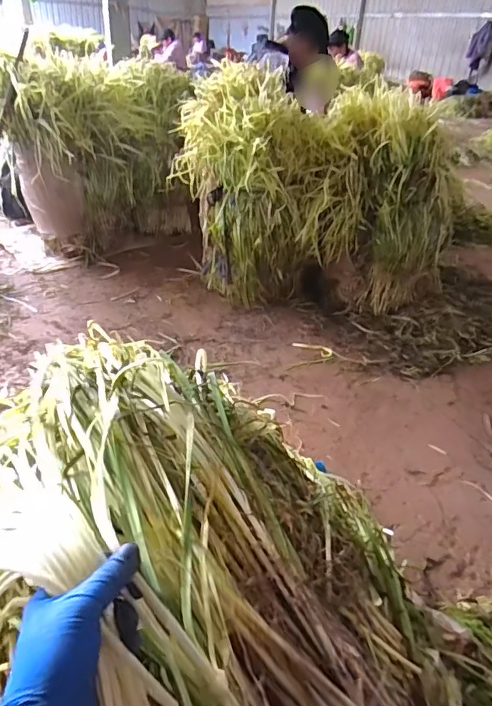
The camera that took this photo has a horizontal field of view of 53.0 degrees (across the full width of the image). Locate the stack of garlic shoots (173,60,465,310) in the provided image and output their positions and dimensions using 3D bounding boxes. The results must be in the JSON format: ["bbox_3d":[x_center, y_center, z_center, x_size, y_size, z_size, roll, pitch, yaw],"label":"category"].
[{"bbox_3d":[0.246,-0.543,1.714,0.937,0.641,0.408,2,33,-3],"label":"stack of garlic shoots"}]

